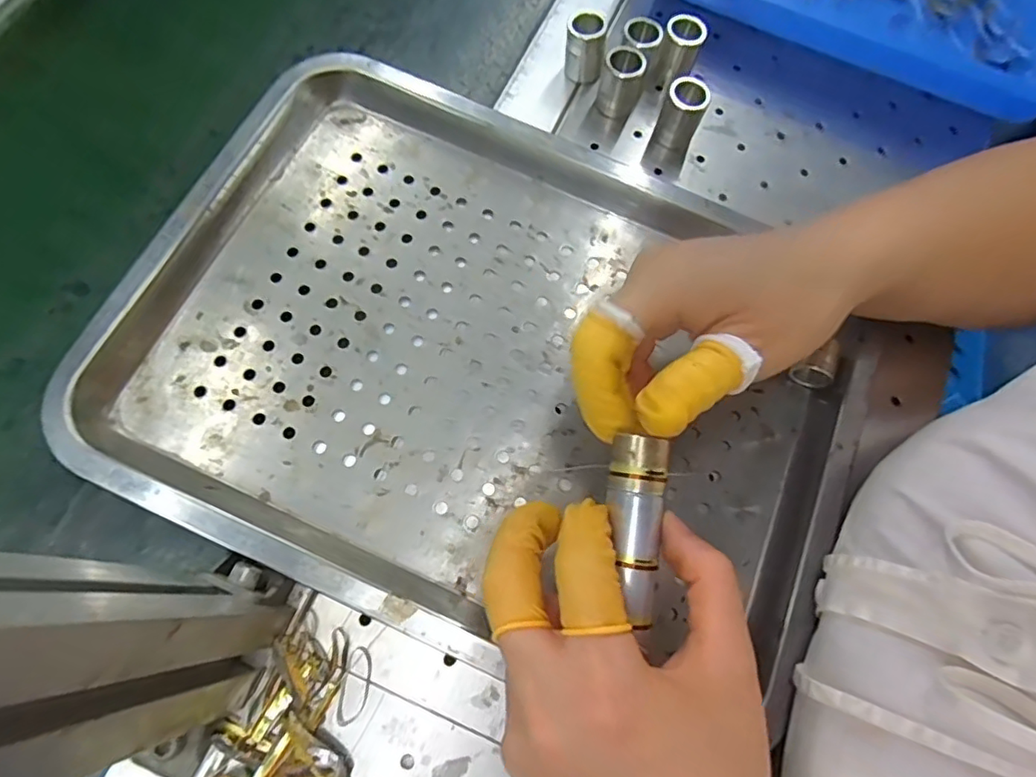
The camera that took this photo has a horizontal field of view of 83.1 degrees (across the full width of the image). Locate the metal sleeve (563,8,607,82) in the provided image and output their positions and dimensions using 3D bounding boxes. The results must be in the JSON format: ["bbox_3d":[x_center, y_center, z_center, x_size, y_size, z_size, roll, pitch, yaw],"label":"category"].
[{"bbox_3d":[0.039,-0.201,0.344,0.022,0.030,0.019,6,68,1],"label":"metal sleeve"}]

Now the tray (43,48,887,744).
[{"bbox_3d":[-0.007,-0.016,0.291,0.341,0.032,0.244,22,71,3],"label":"tray"}]

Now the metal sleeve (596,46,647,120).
[{"bbox_3d":[0.059,-0.176,0.339,0.023,0.032,0.022,0,68,-1],"label":"metal sleeve"}]

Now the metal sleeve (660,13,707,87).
[{"bbox_3d":[0.095,-0.199,0.347,0.023,0.032,0.022,0,68,-1],"label":"metal sleeve"}]

